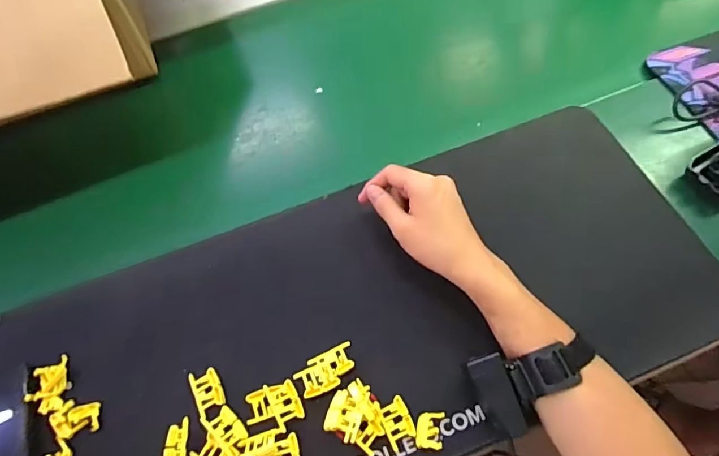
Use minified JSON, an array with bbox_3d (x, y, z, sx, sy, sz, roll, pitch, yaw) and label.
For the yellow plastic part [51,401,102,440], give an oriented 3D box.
[{"bbox_3d":[-0.266,0.181,0.419,0.038,0.012,0.026,-18,61,-6],"label":"yellow plastic part"}]

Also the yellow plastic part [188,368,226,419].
[{"bbox_3d":[-0.145,0.154,0.426,0.026,0.009,0.042,-28,63,-11],"label":"yellow plastic part"}]

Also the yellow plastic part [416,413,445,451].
[{"bbox_3d":[0.064,0.180,0.399,0.023,0.010,0.031,2,68,21],"label":"yellow plastic part"}]

